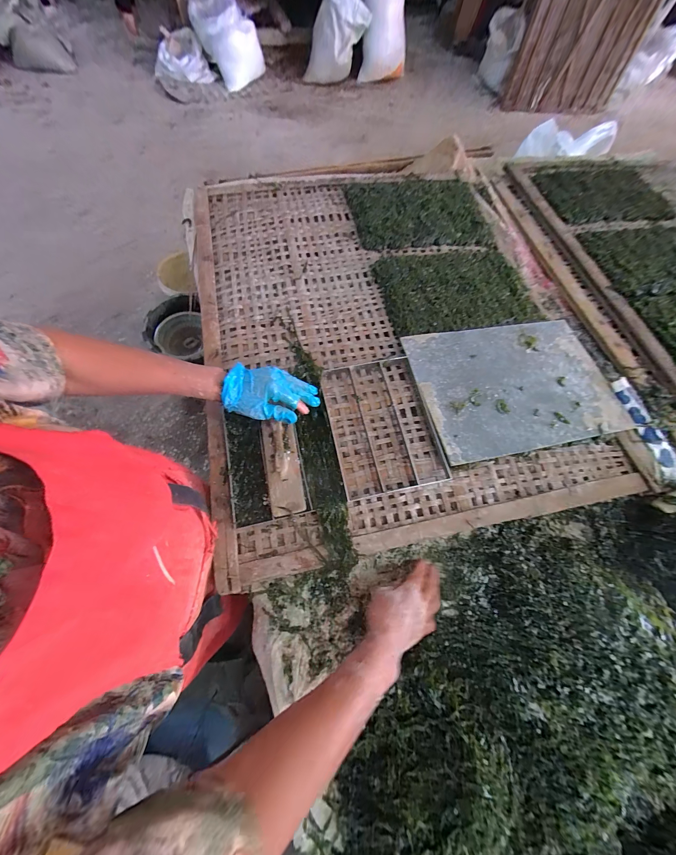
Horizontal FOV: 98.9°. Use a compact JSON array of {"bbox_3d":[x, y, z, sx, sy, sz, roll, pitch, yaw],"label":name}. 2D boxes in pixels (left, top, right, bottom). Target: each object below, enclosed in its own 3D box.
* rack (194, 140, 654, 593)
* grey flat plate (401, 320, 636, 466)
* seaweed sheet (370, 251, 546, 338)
[{"bbox_3d":[0.154,-0.285,0.640,0.900,0.044,0.978,-10,70,-6],"label":"rack"},{"bbox_3d":[0.360,-0.091,0.577,0.404,0.008,0.269,-10,69,-12],"label":"grey flat plate"},{"bbox_3d":[0.278,-0.327,0.673,0.359,0.019,0.244,-10,70,-9],"label":"seaweed sheet"}]

